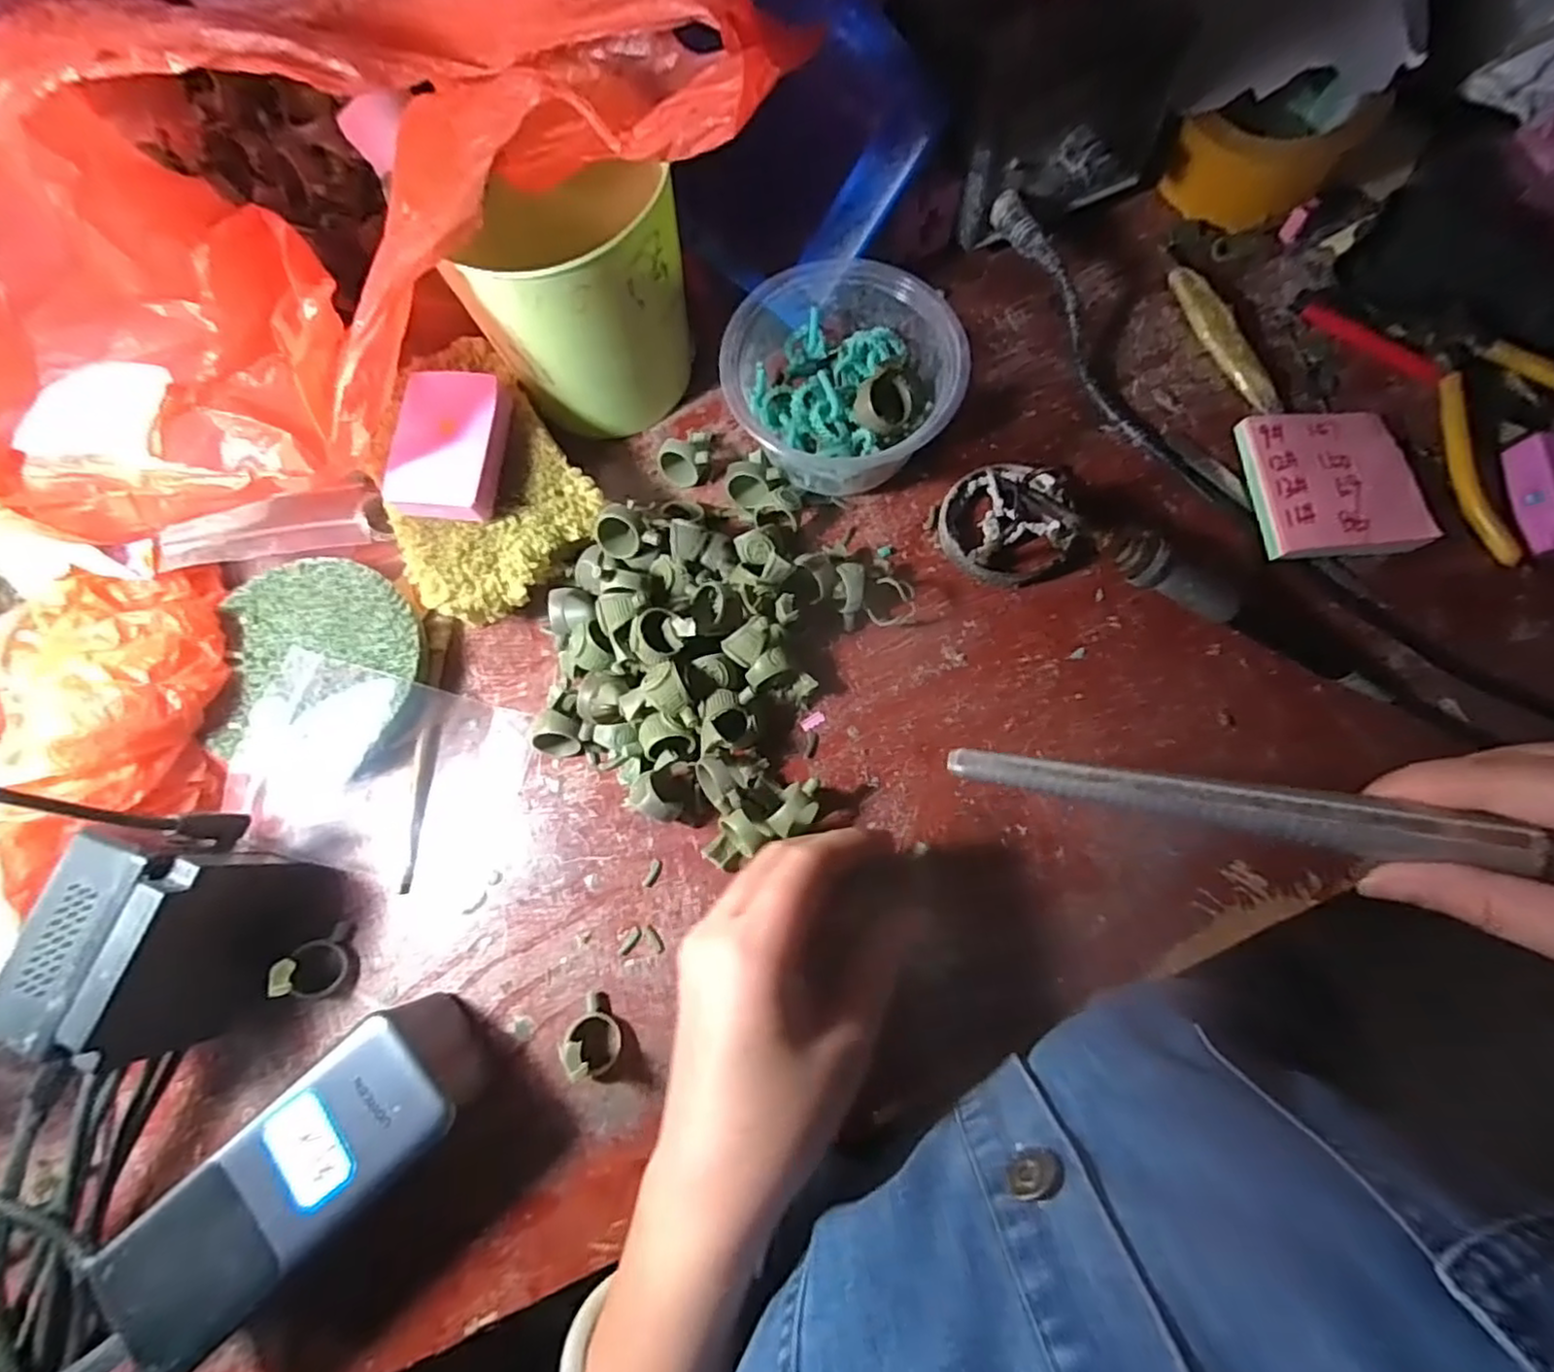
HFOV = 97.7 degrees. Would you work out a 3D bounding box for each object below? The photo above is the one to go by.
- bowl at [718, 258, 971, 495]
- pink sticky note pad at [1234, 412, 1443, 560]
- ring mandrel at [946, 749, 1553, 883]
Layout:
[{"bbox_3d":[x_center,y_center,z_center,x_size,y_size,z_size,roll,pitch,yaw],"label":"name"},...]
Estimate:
[{"bbox_3d":[0.029,-0.156,0.346,0.109,0.058,0.104,-1,75,2],"label":"bowl"},{"bbox_3d":[0.282,-0.102,0.346,0.075,0.016,0.077,-5,75,1],"label":"pink sticky note pad"},{"bbox_3d":[0.170,0.044,0.253,0.202,0.014,0.018,8,77,19],"label":"ring mandrel"}]

